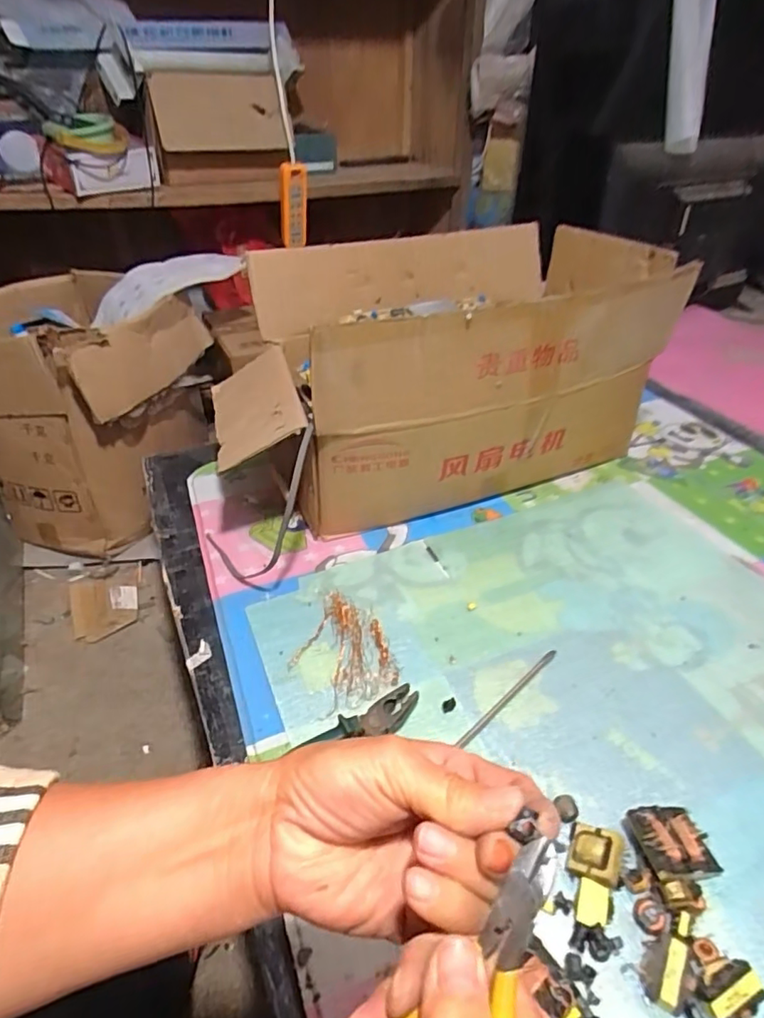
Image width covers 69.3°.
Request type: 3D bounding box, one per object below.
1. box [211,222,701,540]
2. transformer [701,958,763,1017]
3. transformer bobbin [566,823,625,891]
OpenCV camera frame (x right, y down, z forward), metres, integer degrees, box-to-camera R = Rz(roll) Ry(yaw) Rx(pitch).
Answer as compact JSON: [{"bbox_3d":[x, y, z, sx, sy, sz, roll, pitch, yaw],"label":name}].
[{"bbox_3d":[0.066,-0.216,0.857,0.620,0.302,0.412,-13,38,-15],"label":"box"},{"bbox_3d":[0.230,0.321,0.367,0.042,0.017,0.029,-12,37,-14],"label":"transformer"},{"bbox_3d":[0.168,0.272,0.434,0.041,0.023,0.041,-1,48,40],"label":"transformer bobbin"}]

